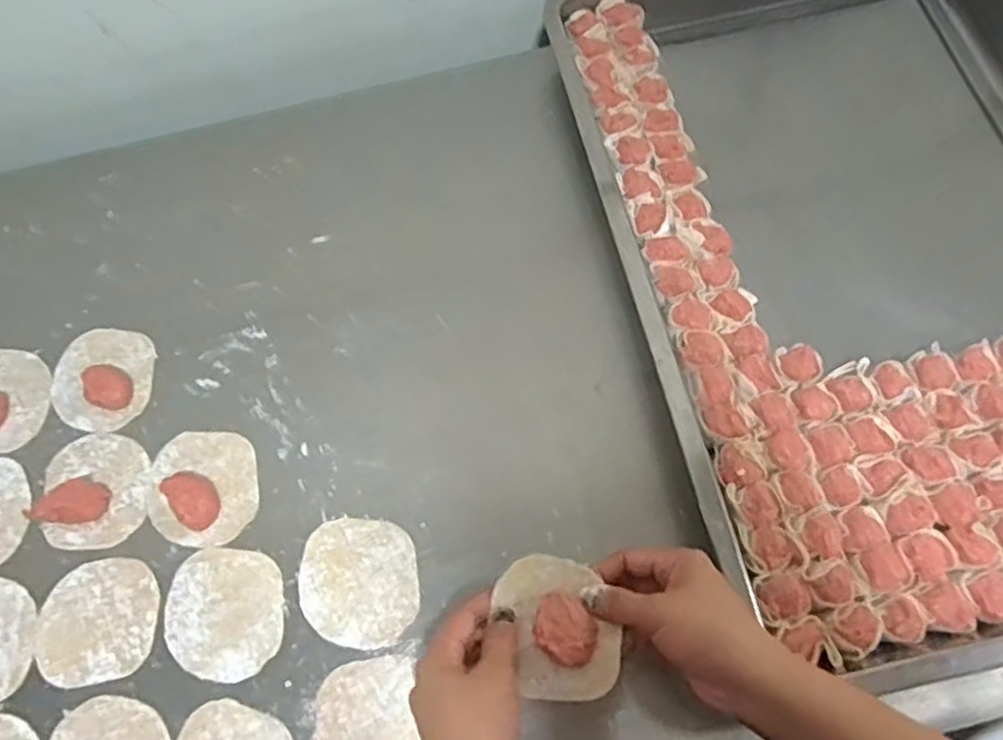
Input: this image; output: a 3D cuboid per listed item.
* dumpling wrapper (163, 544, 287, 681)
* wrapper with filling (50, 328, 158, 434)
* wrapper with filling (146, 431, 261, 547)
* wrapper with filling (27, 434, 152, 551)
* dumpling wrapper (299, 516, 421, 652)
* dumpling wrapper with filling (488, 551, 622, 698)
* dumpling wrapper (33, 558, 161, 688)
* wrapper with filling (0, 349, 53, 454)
[{"bbox_3d":[-0.189,0.164,0.504,0.081,0.004,0.085,-1,67,2],"label":"dumpling wrapper"},{"bbox_3d":[-0.314,0.003,0.574,0.081,0.021,0.083,12,68,8],"label":"wrapper with filling"},{"bbox_3d":[-0.217,0.081,0.531,0.082,0.021,0.082,-1,67,2],"label":"wrapper with filling"},{"bbox_3d":[-0.299,0.087,0.544,0.079,0.010,0.084,-1,67,2],"label":"wrapper with filling"},{"bbox_3d":[-0.097,0.144,0.506,0.081,0.004,0.083,4,67,5],"label":"dumpling wrapper"},{"bbox_3d":[0.033,0.152,0.445,0.067,0.027,0.084,-9,67,-1],"label":"dumpling wrapper with filling"},{"bbox_3d":[-0.279,0.173,0.511,0.085,0.004,0.079,-2,66,5],"label":"dumpling wrapper"},{"bbox_3d":[-0.393,0.019,0.576,0.076,0.017,0.086,-22,67,-7],"label":"wrapper with filling"}]

